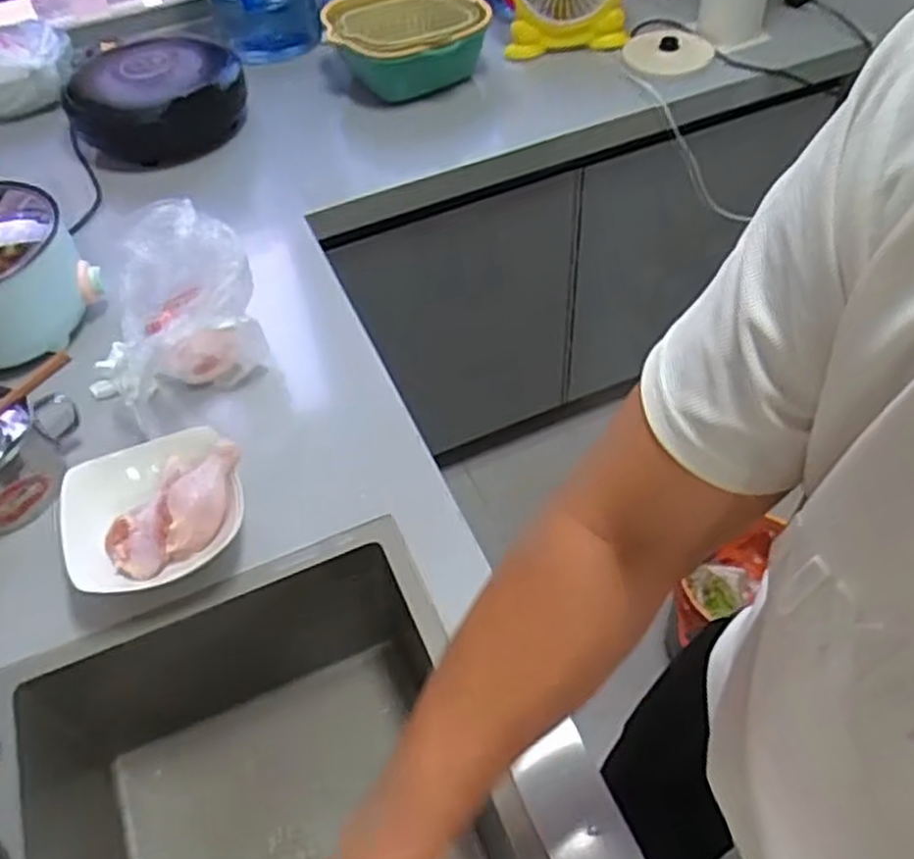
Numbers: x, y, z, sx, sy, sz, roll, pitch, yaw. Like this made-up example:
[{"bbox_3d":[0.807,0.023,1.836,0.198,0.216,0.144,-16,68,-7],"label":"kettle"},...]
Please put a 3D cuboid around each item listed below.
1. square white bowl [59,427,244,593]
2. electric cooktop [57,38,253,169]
[{"bbox_3d":[-0.302,0.086,0.792,0.187,0.072,0.142,-25,54,-16],"label":"square white bowl"},{"bbox_3d":[-0.472,-0.520,1.239,0.266,0.107,0.204,-12,51,-6],"label":"electric cooktop"}]

